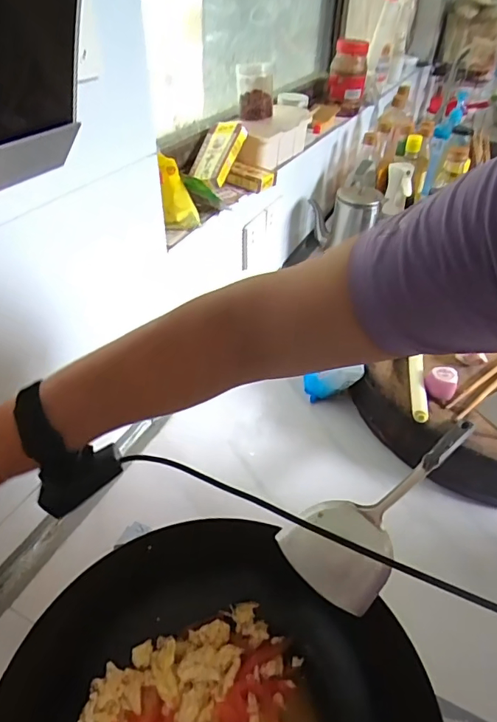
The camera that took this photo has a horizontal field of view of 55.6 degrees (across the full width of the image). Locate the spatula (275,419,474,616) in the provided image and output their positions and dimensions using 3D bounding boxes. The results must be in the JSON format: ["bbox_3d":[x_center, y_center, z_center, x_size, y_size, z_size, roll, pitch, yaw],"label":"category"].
[{"bbox_3d":[0.169,0.138,0.513,0.091,0.030,0.335,34,38,32],"label":"spatula"}]

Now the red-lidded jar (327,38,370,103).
[{"bbox_3d":[0.242,-0.703,1.143,0.084,0.127,0.080,10,41,9],"label":"red-lidded jar"}]

